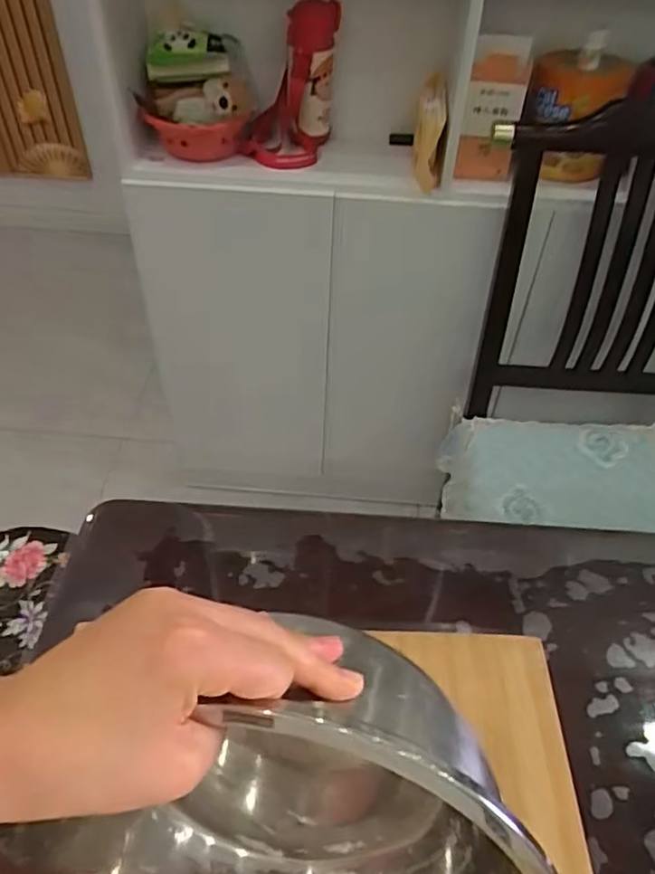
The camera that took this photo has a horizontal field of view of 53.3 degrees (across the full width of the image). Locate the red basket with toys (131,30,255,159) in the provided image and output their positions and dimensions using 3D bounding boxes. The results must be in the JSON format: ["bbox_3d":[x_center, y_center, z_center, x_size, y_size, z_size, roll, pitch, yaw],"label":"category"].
[{"bbox_3d":[-0.225,-0.582,1.129,0.176,0.184,0.184,-2,46,-5],"label":"red basket with toys"}]

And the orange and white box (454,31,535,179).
[{"bbox_3d":[0.265,-0.522,1.052,0.089,0.207,0.045,9,46,6],"label":"orange and white box"}]

